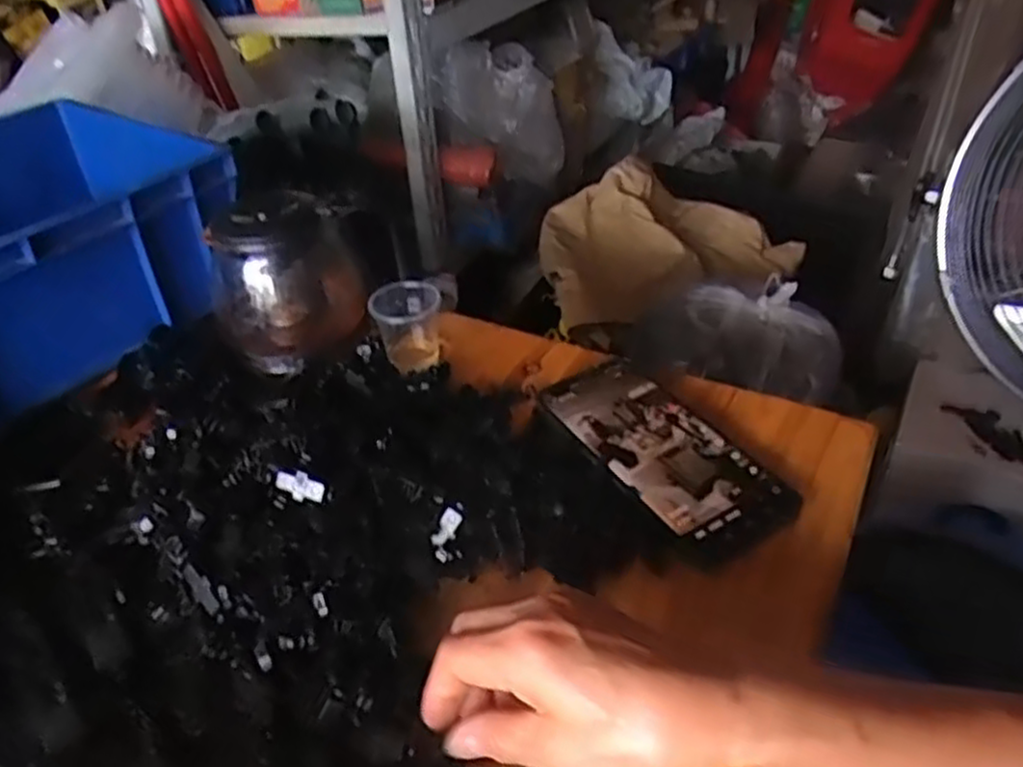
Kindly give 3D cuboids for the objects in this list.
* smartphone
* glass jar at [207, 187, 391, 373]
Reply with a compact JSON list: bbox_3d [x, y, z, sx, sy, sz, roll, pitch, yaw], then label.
[{"bbox_3d":[0.091,0.038,0.460,0.078,0.009,0.163,-23,41,-22],"label":"smartphone"},{"bbox_3d":[-0.158,-0.076,0.550,0.092,0.098,0.092,-3,38,2],"label":"glass jar"}]

